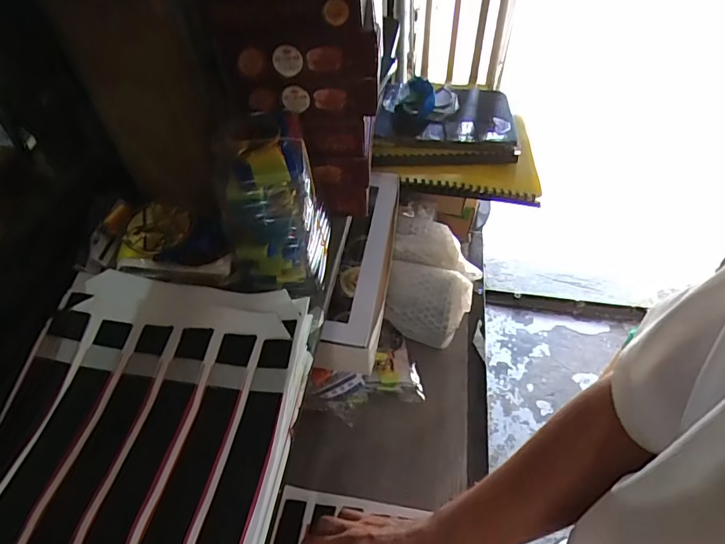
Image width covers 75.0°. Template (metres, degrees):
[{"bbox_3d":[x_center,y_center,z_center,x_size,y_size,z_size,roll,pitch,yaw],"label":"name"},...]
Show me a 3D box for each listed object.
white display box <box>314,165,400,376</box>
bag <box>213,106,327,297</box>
[{"bbox_3d":[0.003,-0.012,0.637,0.077,0.074,0.301,6,48,7],"label":"white display box"},{"bbox_3d":[-0.077,-0.058,0.414,0.088,0.123,0.103,-6,47,-4],"label":"bag"}]

